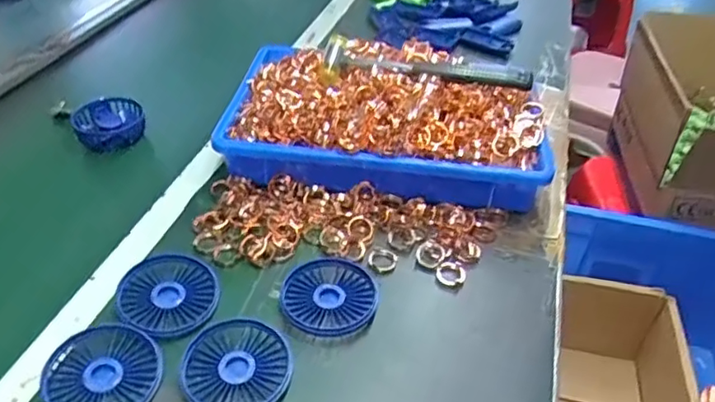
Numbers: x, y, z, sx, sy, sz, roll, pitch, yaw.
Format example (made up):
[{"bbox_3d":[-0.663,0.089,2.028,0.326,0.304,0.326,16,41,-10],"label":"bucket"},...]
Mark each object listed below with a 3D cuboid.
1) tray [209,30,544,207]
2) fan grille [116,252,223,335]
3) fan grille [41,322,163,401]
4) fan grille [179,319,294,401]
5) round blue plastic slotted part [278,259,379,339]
[{"bbox_3d":[0.032,-0.098,0.688,0.366,0.105,0.197,8,40,8],"label":"tray"},{"bbox_3d":[-0.170,0.082,0.537,0.086,0.012,0.084,-12,41,-16],"label":"fan grille"},{"bbox_3d":[-0.202,0.135,0.473,0.083,0.008,0.088,-12,41,-16],"label":"fan grille"},{"bbox_3d":[-0.099,0.134,0.482,0.087,0.010,0.085,1,39,-1],"label":"fan grille"},{"bbox_3d":[-0.026,0.087,0.547,0.086,0.011,0.084,1,39,-1],"label":"round blue plastic slotted part"}]

